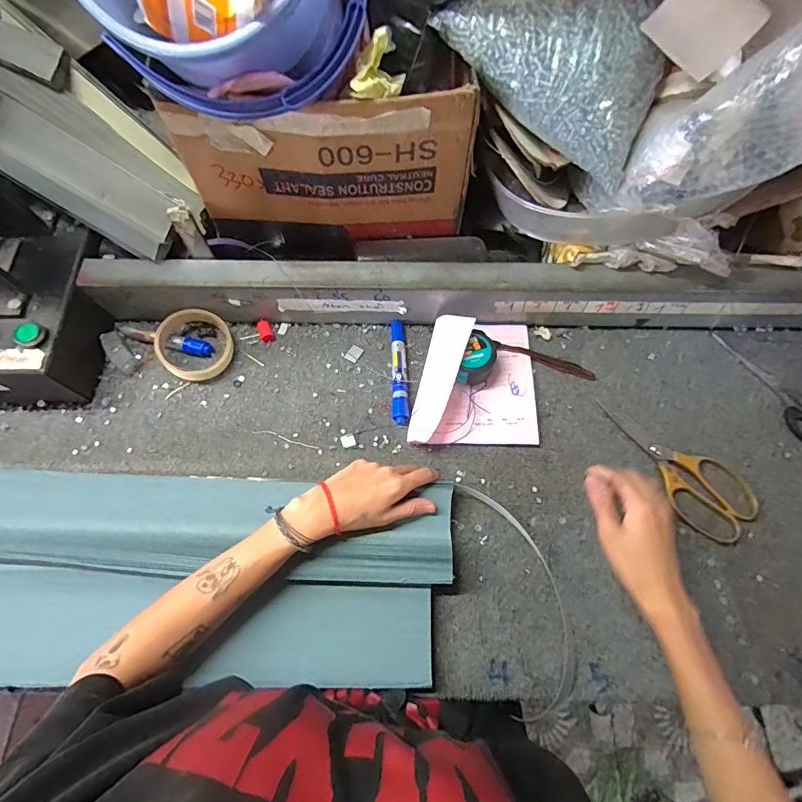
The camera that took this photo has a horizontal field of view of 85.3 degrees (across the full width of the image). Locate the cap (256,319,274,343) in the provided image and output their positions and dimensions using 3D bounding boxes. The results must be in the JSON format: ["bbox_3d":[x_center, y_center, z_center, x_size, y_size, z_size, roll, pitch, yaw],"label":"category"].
[{"bbox_3d":[-0.175,-0.090,0.560,0.016,0.013,0.026,-26,70,-10],"label":"cap"}]

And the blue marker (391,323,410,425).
[{"bbox_3d":[-0.001,-0.039,0.540,0.021,0.018,0.140,0,68,0],"label":"blue marker"}]

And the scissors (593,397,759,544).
[{"bbox_3d":[0.306,0.081,0.495,0.185,0.015,0.077,34,72,13],"label":"scissors"}]

